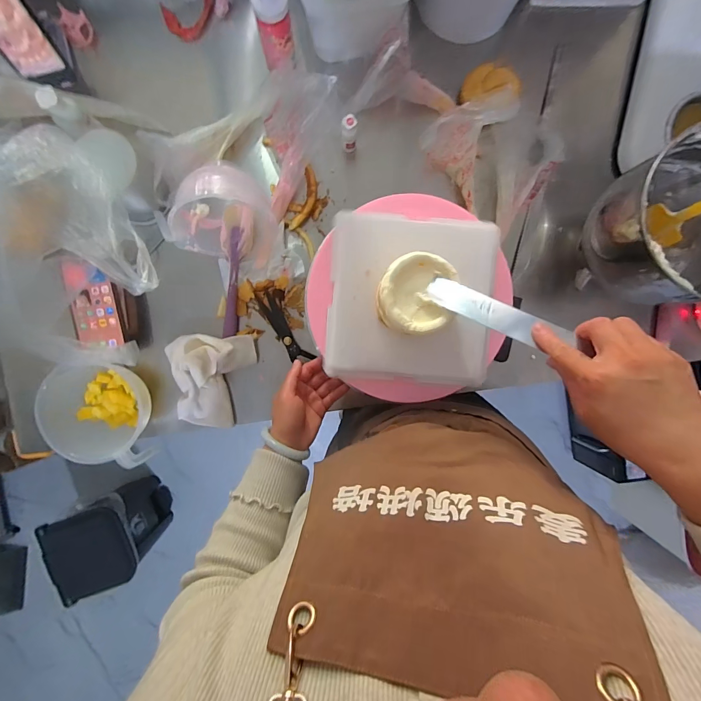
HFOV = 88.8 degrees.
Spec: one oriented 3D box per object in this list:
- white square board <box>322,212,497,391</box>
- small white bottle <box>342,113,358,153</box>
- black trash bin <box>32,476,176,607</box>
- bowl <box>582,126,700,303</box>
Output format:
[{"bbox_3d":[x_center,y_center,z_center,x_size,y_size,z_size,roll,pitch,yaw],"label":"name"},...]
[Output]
[{"bbox_3d":[0.085,-0.067,0.492,0.225,0.028,0.224,5,93,-1],"label":"white square board"},{"bbox_3d":[-0.001,-0.354,0.588,0.024,0.078,0.029,2,93,-1],"label":"small white bottle"},{"bbox_3d":[-0.828,0.630,1.261,0.236,0.308,0.269,-21,93,0],"label":"black trash bin"},{"bbox_3d":[0.466,-0.181,0.520,0.214,0.184,0.213,0,93,-1],"label":"bowl"}]

